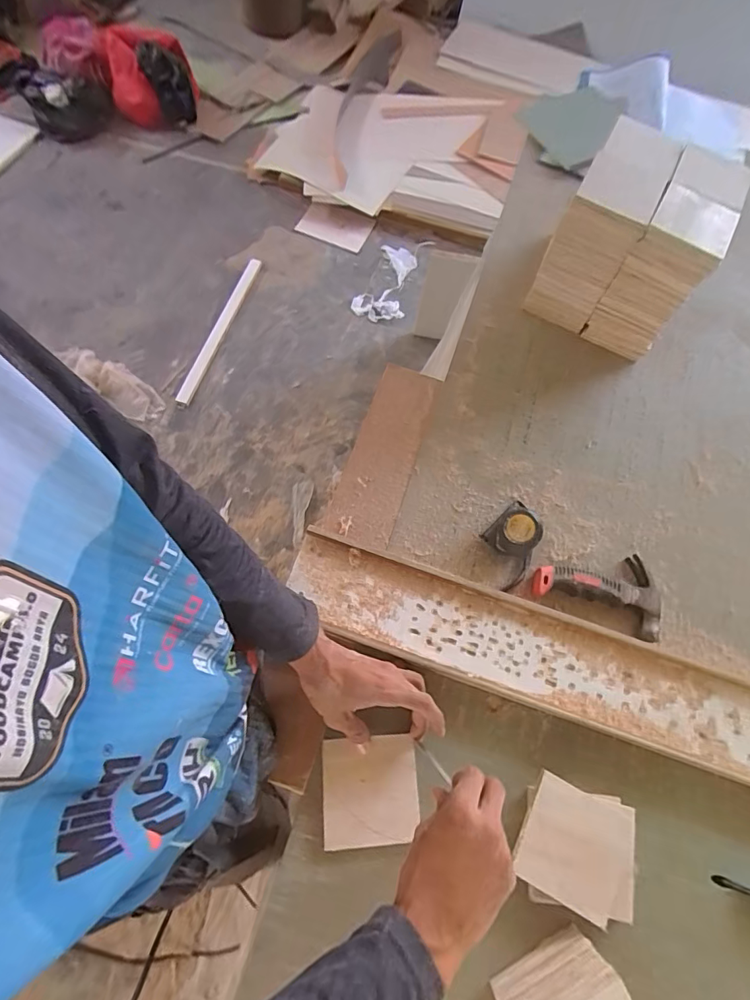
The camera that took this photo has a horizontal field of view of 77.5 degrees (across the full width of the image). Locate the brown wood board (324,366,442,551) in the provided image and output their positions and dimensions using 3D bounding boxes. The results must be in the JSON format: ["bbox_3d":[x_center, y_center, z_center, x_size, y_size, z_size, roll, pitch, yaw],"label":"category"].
[{"bbox_3d":[0.017,-0.075,0.664,0.089,0.010,0.283,18,69,4],"label":"brown wood board"}]

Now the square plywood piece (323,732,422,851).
[{"bbox_3d":[-0.005,0.307,0.495,0.097,0.005,0.098,-2,69,-3],"label":"square plywood piece"}]

